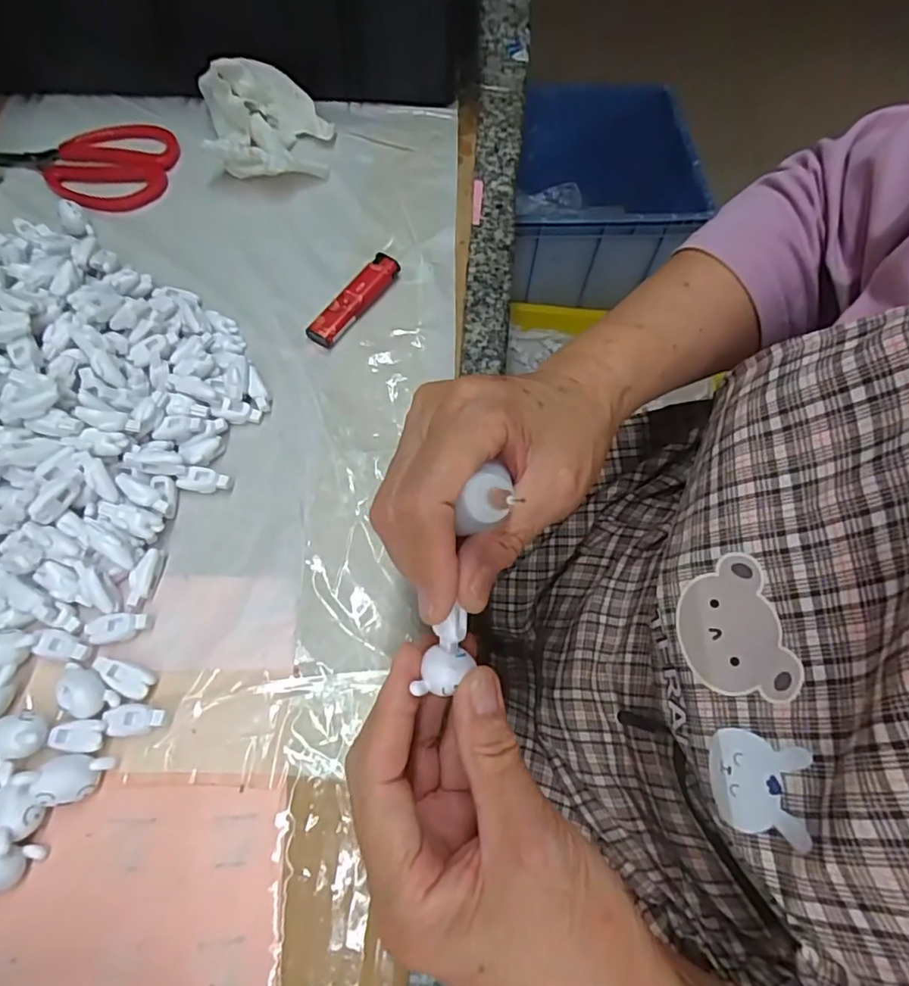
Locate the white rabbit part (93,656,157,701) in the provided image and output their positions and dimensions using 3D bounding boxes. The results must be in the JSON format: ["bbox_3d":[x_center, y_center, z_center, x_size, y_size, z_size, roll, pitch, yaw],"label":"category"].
[{"bbox_3d":[-0.150,0.082,0.256,0.029,0.004,0.012,25,65,9],"label":"white rabbit part"}]

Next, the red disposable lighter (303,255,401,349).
[{"bbox_3d":[-0.062,-0.121,0.355,0.019,0.013,0.074,33,67,13],"label":"red disposable lighter"}]

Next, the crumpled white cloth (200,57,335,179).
[{"bbox_3d":[-0.133,-0.265,0.404,0.086,0.042,0.112,-11,65,-8],"label":"crumpled white cloth"}]

